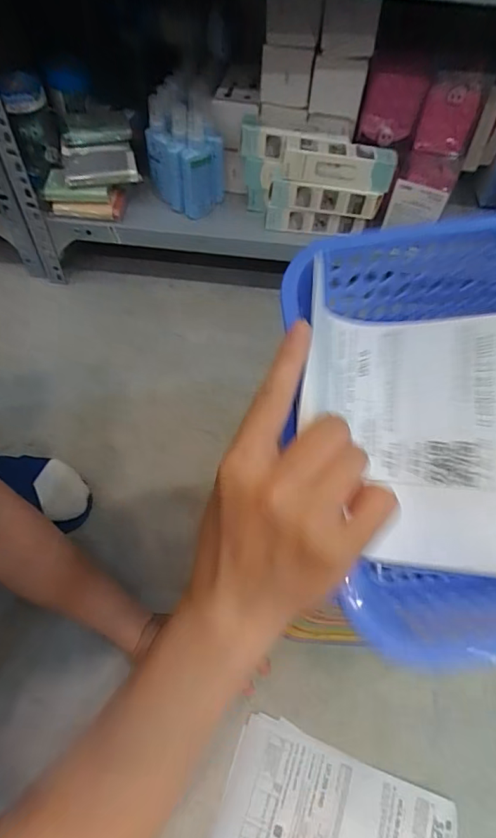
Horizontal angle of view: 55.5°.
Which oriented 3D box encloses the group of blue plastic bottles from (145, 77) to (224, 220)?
[{"bbox_3d":[-0.093,-0.371,0.671,0.104,0.148,0.061,14,58,6],"label":"group of blue plastic bottles"}]

